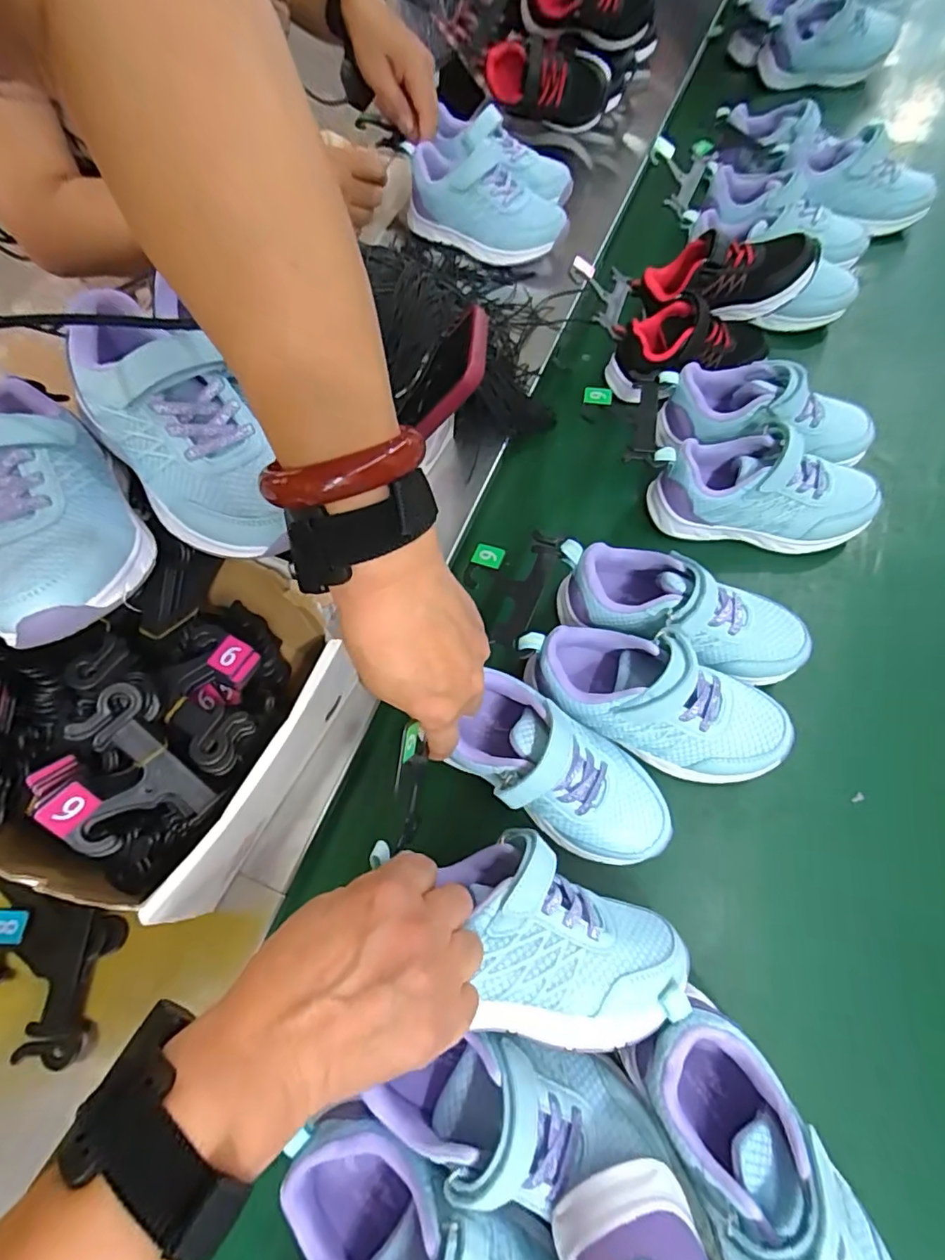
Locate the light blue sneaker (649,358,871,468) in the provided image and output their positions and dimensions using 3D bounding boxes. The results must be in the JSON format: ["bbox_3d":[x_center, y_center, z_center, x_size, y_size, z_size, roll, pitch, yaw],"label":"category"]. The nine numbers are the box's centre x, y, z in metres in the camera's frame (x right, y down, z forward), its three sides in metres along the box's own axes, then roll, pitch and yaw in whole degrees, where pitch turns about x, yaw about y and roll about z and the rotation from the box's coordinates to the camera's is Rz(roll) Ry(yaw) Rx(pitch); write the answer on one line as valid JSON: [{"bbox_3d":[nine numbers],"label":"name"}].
[{"bbox_3d":[0.252,-0.186,0.481,0.180,0.077,0.069,16,67,9],"label":"light blue sneaker"}]

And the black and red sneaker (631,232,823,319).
[{"bbox_3d":[0.230,-0.329,0.519,0.152,0.061,0.057,7,65,19],"label":"black and red sneaker"}]

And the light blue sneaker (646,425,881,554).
[{"bbox_3d":[0.237,-0.112,0.455,0.179,0.065,0.071,11,66,7],"label":"light blue sneaker"}]

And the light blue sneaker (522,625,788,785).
[{"bbox_3d":[0.124,0.049,0.386,0.178,0.079,0.072,25,68,12],"label":"light blue sneaker"}]

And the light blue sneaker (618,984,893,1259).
[{"bbox_3d":[0.142,0.275,0.273,0.075,0.078,0.172,-35,69,-13],"label":"light blue sneaker"}]

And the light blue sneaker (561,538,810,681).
[{"bbox_3d":[0.150,-0.010,0.408,0.183,0.068,0.071,16,67,9],"label":"light blue sneaker"}]

